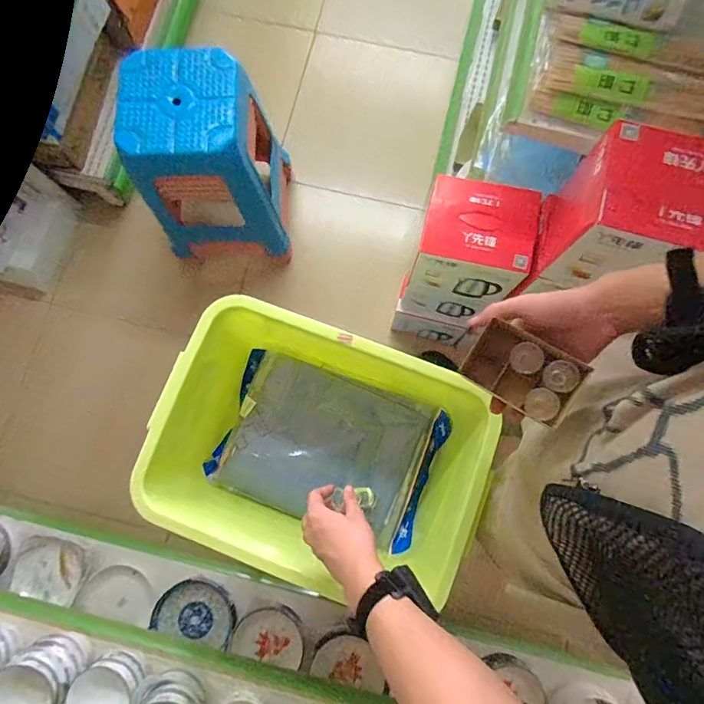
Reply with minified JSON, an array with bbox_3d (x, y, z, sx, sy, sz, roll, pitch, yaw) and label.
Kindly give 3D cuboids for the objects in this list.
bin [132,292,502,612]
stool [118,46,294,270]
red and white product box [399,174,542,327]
[{"bbox_3d":[-0.067,0.172,0.829,0.581,0.275,0.359,19,80,4],"label":"bin"},{"bbox_3d":[-0.378,-0.515,1.285,0.339,0.533,0.335,2,80,1],"label":"stool"},{"bbox_3d":[0.245,-0.207,1.040,0.200,0.401,0.169,15,80,3],"label":"red and white product box"}]

